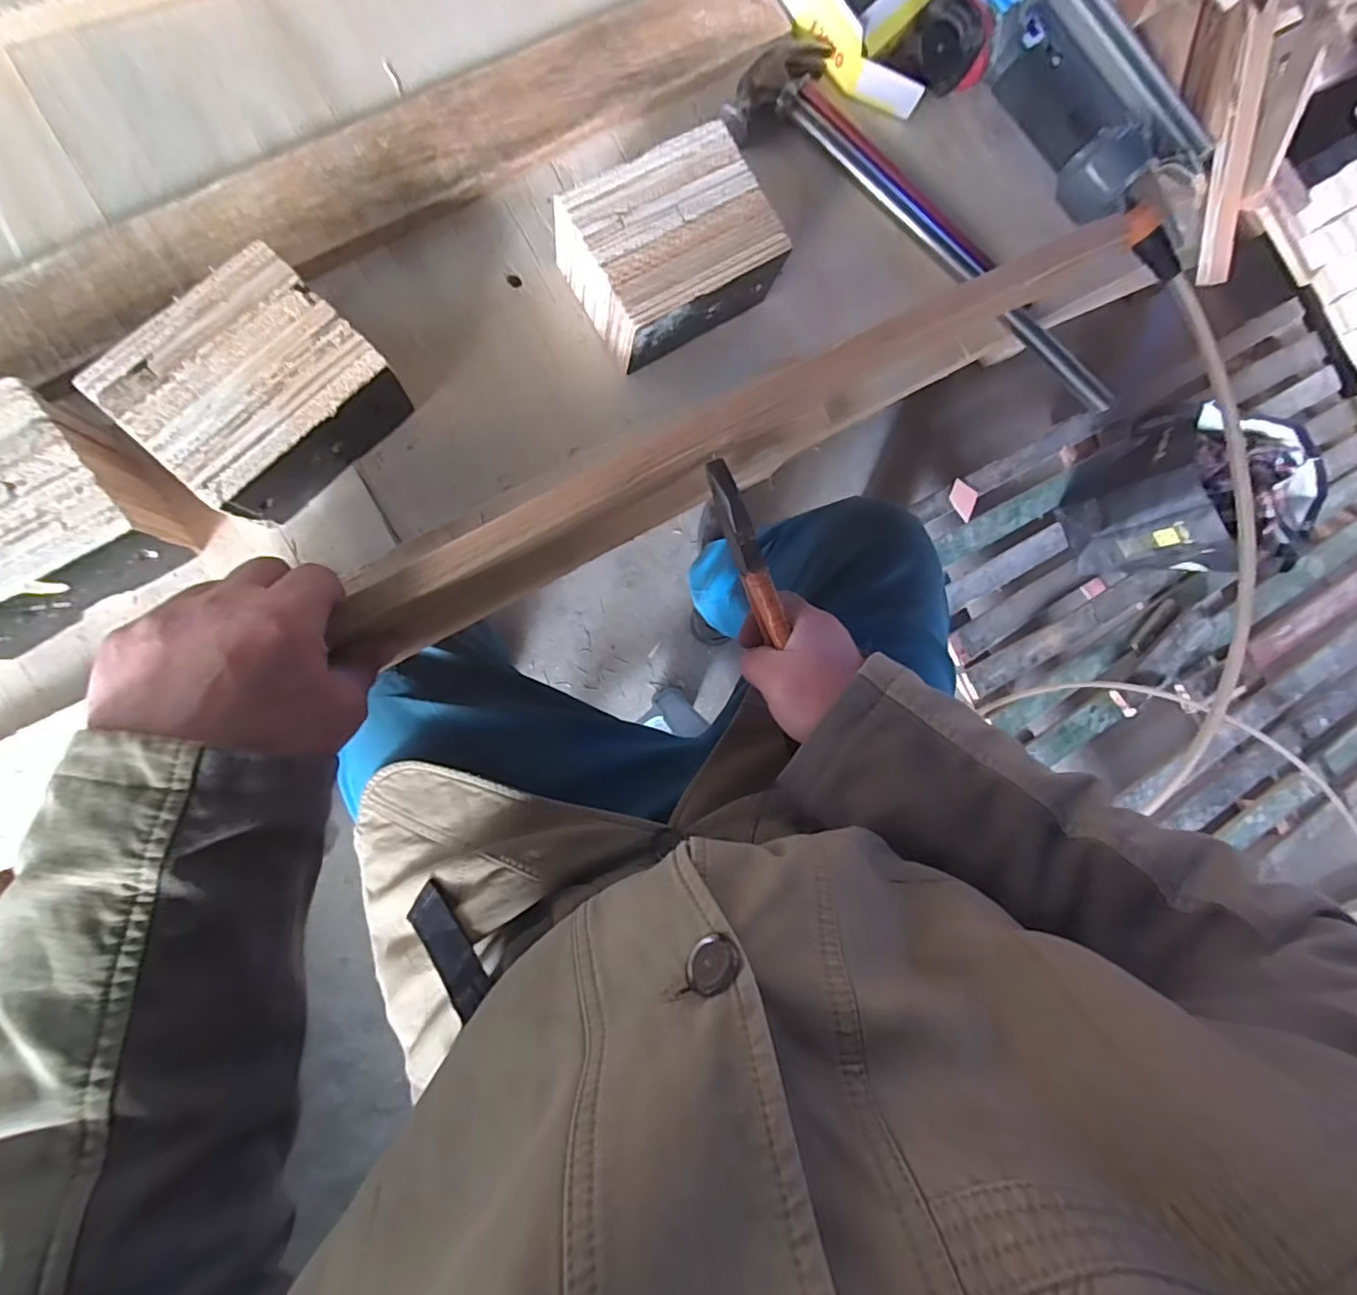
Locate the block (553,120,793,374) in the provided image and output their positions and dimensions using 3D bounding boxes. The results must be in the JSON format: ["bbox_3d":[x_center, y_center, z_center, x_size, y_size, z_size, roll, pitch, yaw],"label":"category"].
[{"bbox_3d":[-0.008,-0.256,0.382,0.125,0.065,0.093,-32,93,-9],"label":"block"}]

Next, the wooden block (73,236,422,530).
[{"bbox_3d":[-0.235,-0.143,0.335,0.095,0.065,0.116,43,82,-5],"label":"wooden block"}]

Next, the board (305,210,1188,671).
[{"bbox_3d":[0.089,-0.165,0.398,0.641,0.110,0.032,-31,92,-14],"label":"board"}]

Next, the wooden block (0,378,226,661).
[{"bbox_3d":[-0.351,-0.066,0.313,0.124,0.071,0.094,-34,93,-9],"label":"wooden block"}]

